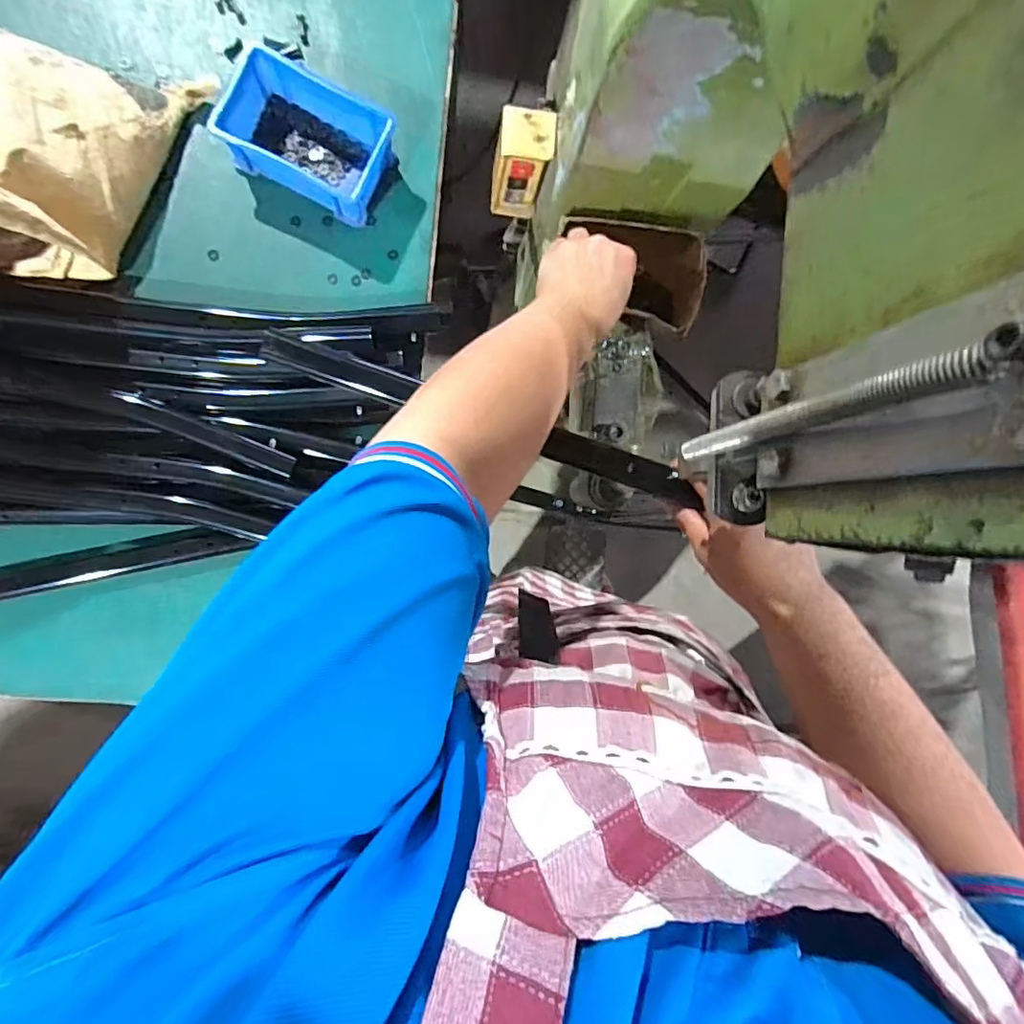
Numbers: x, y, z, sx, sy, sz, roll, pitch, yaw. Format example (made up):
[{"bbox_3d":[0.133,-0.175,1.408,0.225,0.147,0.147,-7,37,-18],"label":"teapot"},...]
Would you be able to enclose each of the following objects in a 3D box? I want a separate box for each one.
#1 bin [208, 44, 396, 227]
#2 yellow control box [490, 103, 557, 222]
[{"bbox_3d":[-0.197,-0.364,0.546,0.147,0.047,0.100,24,85,-6],"label":"bin"},{"bbox_3d":[0.009,-0.346,0.564,0.051,0.103,0.041,8,86,-7],"label":"yellow control box"}]

